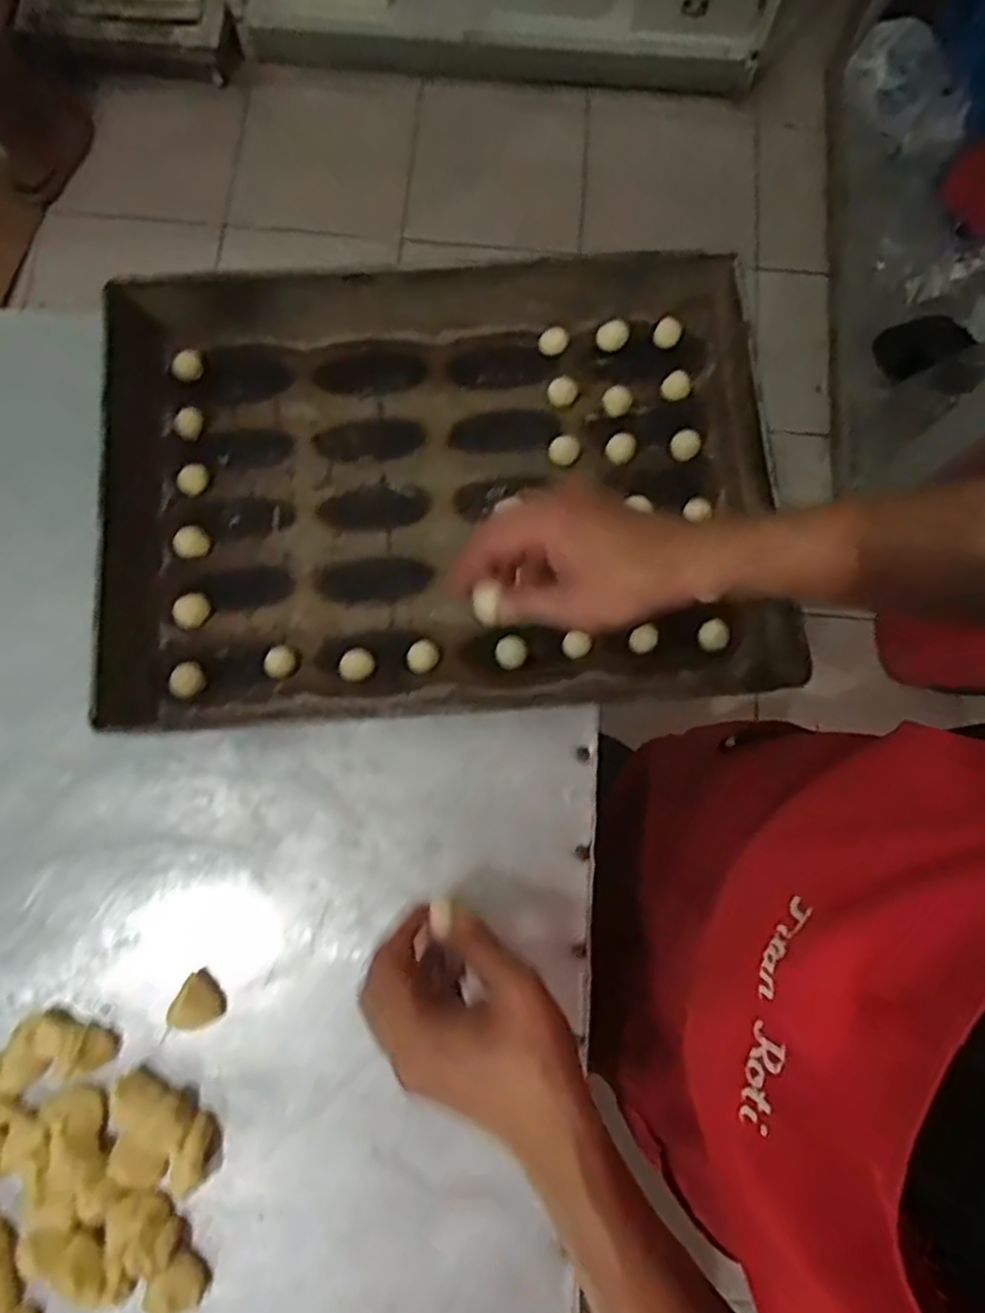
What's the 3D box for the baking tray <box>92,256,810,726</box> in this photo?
[{"bbox_3d":[-0.040,-0.138,0.578,0.506,0.047,0.357,-3,78,-2],"label":"baking tray"}]

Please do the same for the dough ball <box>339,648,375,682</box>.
[{"bbox_3d":[-0.104,0.007,0.566,0.026,0.017,0.024,0,78,-1],"label":"dough ball"}]

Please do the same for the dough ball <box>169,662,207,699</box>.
[{"bbox_3d":[-0.231,0.018,0.560,0.026,0.015,0.025,0,78,-1],"label":"dough ball"}]

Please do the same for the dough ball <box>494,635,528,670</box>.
[{"bbox_3d":[0.015,-0.003,0.569,0.025,0.019,0.023,0,78,-1],"label":"dough ball"}]

